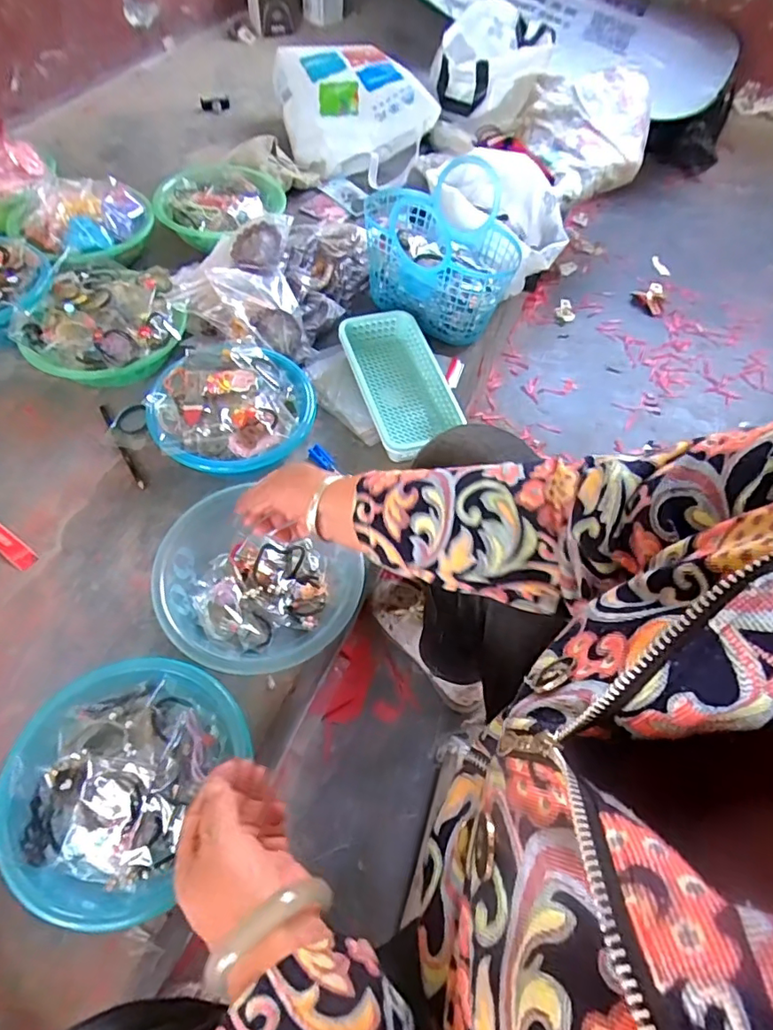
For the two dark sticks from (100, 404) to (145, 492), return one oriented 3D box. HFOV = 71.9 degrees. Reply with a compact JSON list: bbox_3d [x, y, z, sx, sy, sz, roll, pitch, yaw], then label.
[{"bbox_3d":[-0.394,-0.106,0.787,0.011,0.011,0.182,-27,65,-19],"label":"two dark sticks"}]

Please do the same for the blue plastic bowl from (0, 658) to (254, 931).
[{"bbox_3d":[-0.256,0.264,0.536,0.204,0.075,0.224,22,60,9],"label":"blue plastic bowl"}]

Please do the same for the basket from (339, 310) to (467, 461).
[{"bbox_3d":[0.026,-0.210,0.853,0.137,0.047,0.274,-15,62,-13],"label":"basket"}]

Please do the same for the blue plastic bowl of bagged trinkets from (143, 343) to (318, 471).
[{"bbox_3d":[-0.226,-0.144,0.776,0.209,0.090,0.215,2,59,-3],"label":"blue plastic bowl of bagged trinkets"}]

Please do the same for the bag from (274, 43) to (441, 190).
[{"bbox_3d":[-0.077,-0.992,1.293,0.337,0.122,0.361,-9,61,-10],"label":"bag"}]

